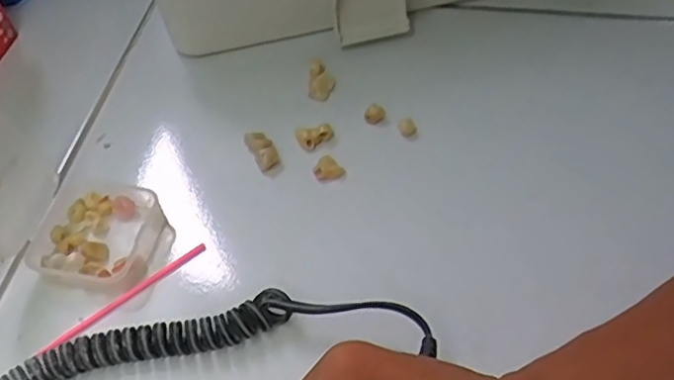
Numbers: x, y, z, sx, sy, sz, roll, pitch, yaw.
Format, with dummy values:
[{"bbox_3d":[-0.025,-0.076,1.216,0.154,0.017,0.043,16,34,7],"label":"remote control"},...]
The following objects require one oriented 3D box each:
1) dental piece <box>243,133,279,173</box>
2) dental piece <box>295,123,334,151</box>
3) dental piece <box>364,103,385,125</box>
[{"bbox_3d":[-0.042,-0.022,0.337,0.012,0.011,0.023,-28,59,-14],"label":"dental piece"},{"bbox_3d":[-0.013,-0.030,0.340,0.021,0.009,0.013,-7,56,-1],"label":"dental piece"},{"bbox_3d":[0.022,-0.044,0.346,0.012,0.009,0.009,-1,56,4],"label":"dental piece"}]

